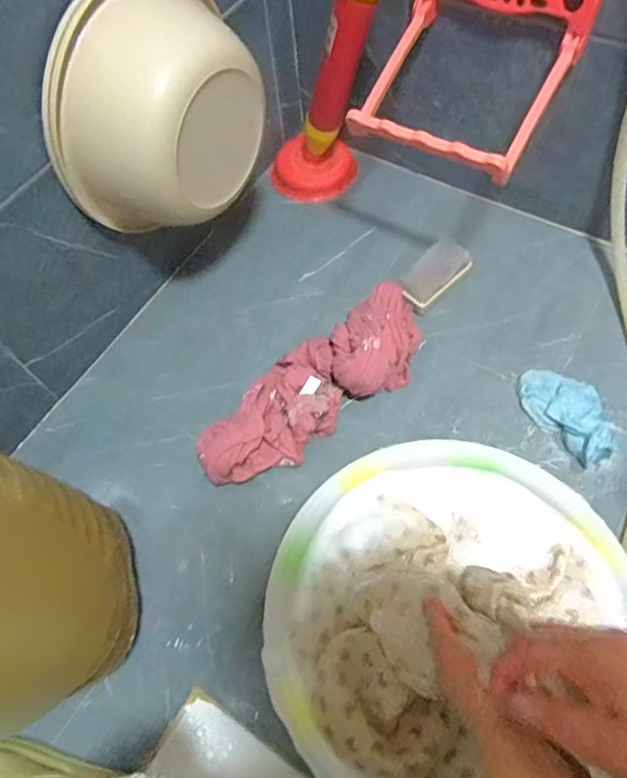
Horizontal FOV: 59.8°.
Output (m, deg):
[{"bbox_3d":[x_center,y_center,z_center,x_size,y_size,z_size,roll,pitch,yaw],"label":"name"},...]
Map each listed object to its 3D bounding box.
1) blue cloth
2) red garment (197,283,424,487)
[{"bbox_3d":[0.341,0.025,0.720,0.086,0.040,0.145,-33,66,-14],"label":"blue cloth"},{"bbox_3d":[-0.001,-0.009,0.730,0.348,0.081,0.128,-36,66,-15],"label":"red garment"}]

